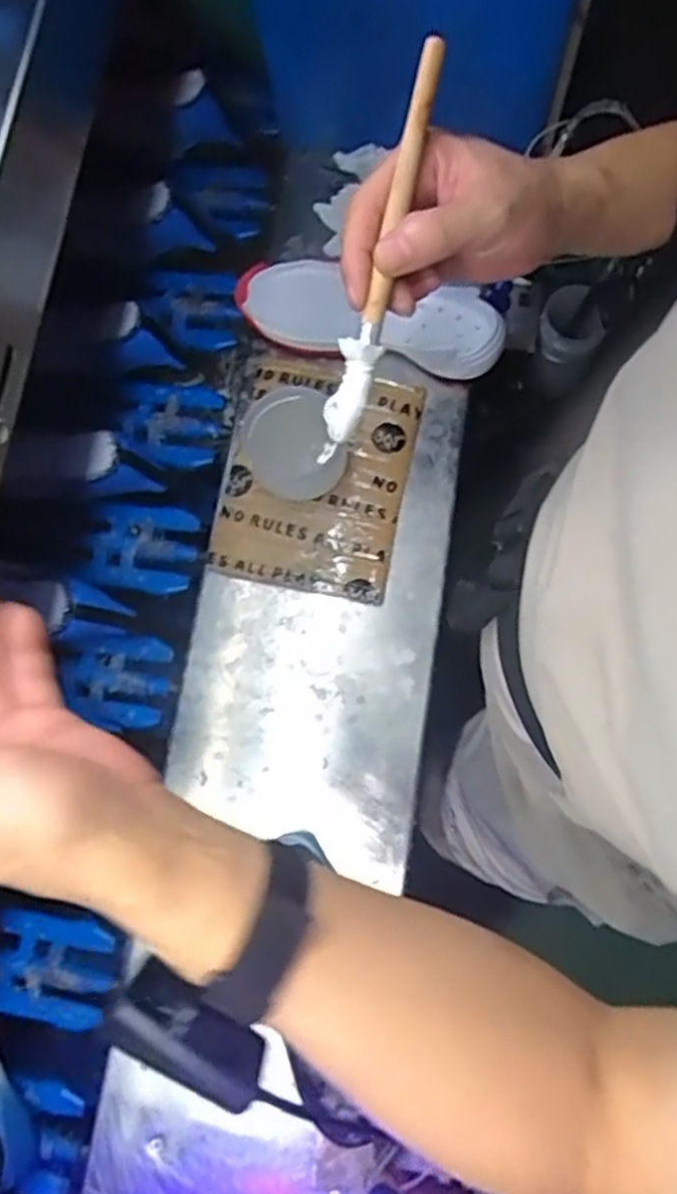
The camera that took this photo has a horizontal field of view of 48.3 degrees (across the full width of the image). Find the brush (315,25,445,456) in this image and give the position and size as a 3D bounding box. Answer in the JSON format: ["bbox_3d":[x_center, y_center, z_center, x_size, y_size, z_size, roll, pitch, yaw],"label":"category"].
[{"bbox_3d":[0.021,-0.162,0.367,0.020,0.010,0.193,15,104,4],"label":"brush"}]

